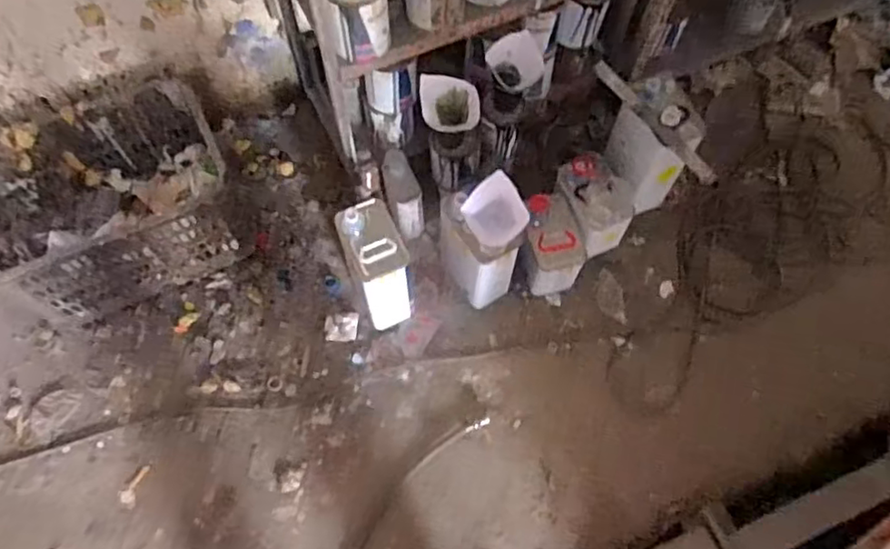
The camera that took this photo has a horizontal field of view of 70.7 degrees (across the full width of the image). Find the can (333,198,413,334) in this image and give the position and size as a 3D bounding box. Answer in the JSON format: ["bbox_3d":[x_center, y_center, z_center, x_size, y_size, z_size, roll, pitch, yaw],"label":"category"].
[{"bbox_3d":[-0.145,-0.012,1.343,0.107,0.265,0.173,-23,67,-12],"label":"can"}]

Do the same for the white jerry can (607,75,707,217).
[{"bbox_3d":[0.458,-0.282,1.390,0.129,0.243,0.183,-19,67,-6],"label":"white jerry can"}]

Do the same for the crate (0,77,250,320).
[{"bbox_3d":[-0.736,-0.162,1.386,0.496,0.272,0.389,-23,67,-12],"label":"crate"}]

